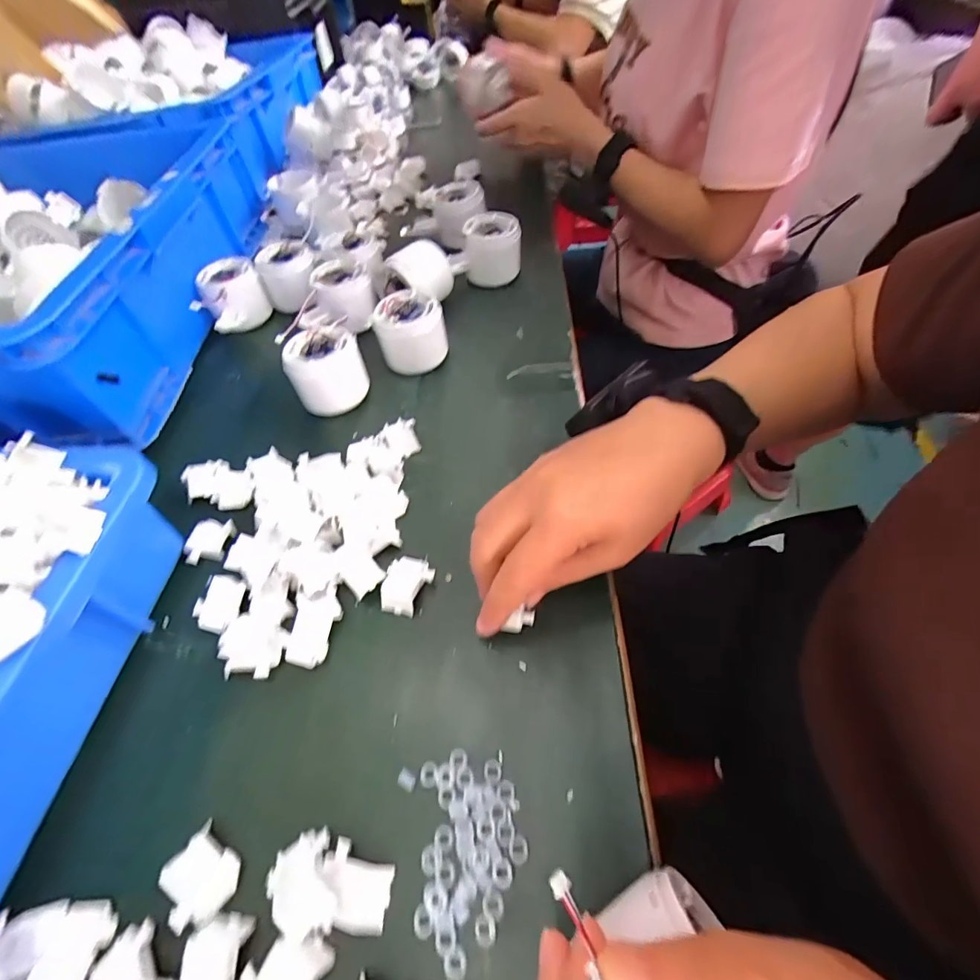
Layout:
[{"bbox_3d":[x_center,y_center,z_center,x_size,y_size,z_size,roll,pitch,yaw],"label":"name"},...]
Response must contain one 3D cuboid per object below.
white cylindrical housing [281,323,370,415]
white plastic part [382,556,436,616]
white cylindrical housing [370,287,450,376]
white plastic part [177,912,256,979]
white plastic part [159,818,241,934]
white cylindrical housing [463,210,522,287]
[{"bbox_3d":[-0.137,-0.102,0.399,0.059,0.053,0.054,-3,54,4],"label":"white cylindrical housing"},{"bbox_3d":[-0.052,0.060,0.298,0.029,0.007,0.035,9,56,12],"label":"white plastic part"},{"bbox_3d":[-0.070,-0.145,0.422,0.059,0.046,0.059,-3,54,4],"label":"white cylindrical housing"},{"bbox_3d":[-0.120,0.207,0.201,0.027,0.008,0.036,-4,54,3],"label":"white plastic part"},{"bbox_3d":[-0.136,0.180,0.217,0.033,0.009,0.032,32,63,25],"label":"white plastic part"},{"bbox_3d":[0.001,-0.251,0.491,0.062,0.051,0.057,-5,54,2],"label":"white cylindrical housing"}]

